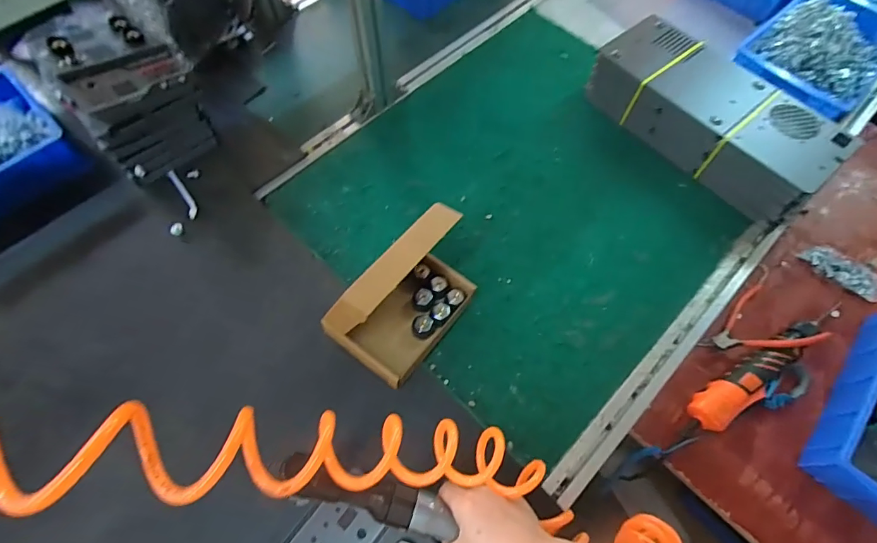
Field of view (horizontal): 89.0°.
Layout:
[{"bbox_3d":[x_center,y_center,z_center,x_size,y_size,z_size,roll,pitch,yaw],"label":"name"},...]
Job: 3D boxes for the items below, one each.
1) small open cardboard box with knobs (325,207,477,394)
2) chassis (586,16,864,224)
[{"bbox_3d":[-0.039,0.028,0.551,0.109,0.181,0.183,35,69,14],"label":"small open cardboard box with knobs"},{"bbox_3d":[0.446,-0.257,0.740,0.166,0.099,0.389,-40,72,-18],"label":"chassis"}]

